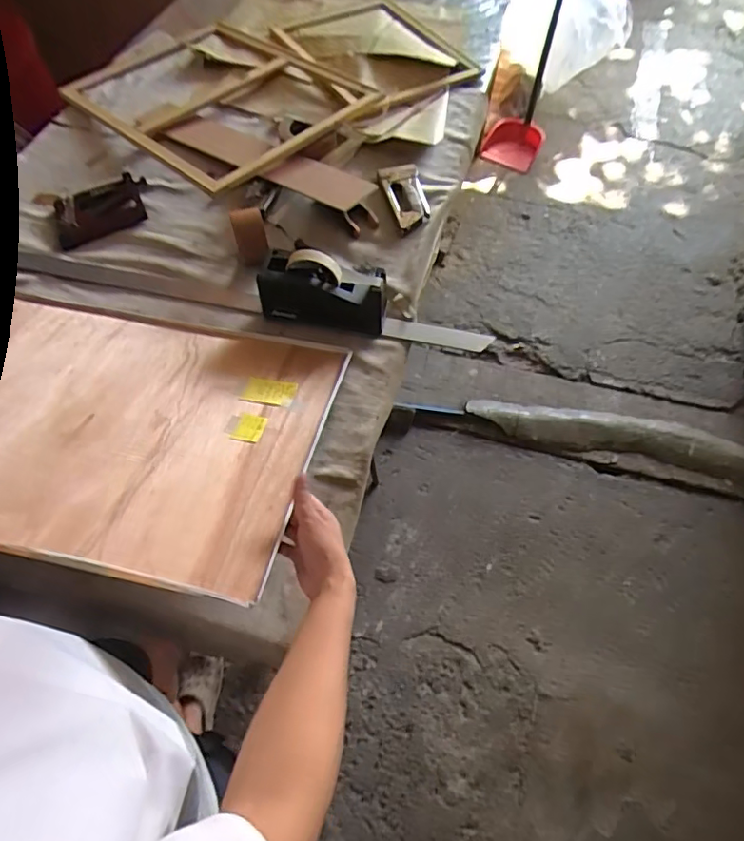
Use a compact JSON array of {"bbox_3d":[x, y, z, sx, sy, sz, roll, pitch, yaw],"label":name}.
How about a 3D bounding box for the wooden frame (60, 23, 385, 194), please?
[{"bbox_3d":[-0.353,-0.716,1.216,0.625,0.031,0.435,38,68,24],"label":"wooden frame"}]

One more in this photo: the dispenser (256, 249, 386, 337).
[{"bbox_3d":[-0.080,-0.212,0.876,0.200,0.109,0.075,10,60,6],"label":"dispenser"}]

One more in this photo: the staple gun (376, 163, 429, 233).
[{"bbox_3d":[0.064,-0.438,1.066,0.074,0.030,0.142,-15,73,-8],"label":"staple gun"}]

